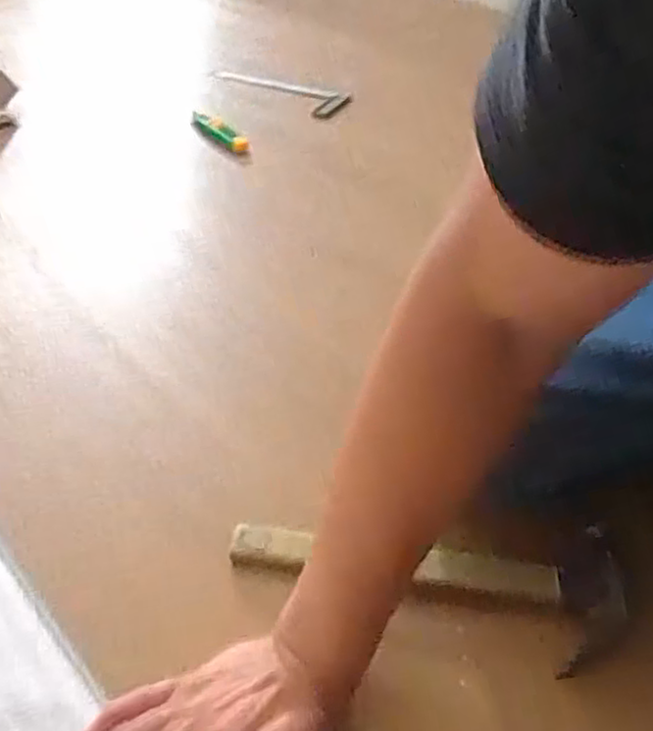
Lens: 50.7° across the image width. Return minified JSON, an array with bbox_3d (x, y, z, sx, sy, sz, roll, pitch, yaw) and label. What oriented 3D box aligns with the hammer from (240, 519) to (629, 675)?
[{"bbox_3d":[0.073,0.162,0.497,0.285,0.026,0.091,2,39,0],"label":"hammer"}]

